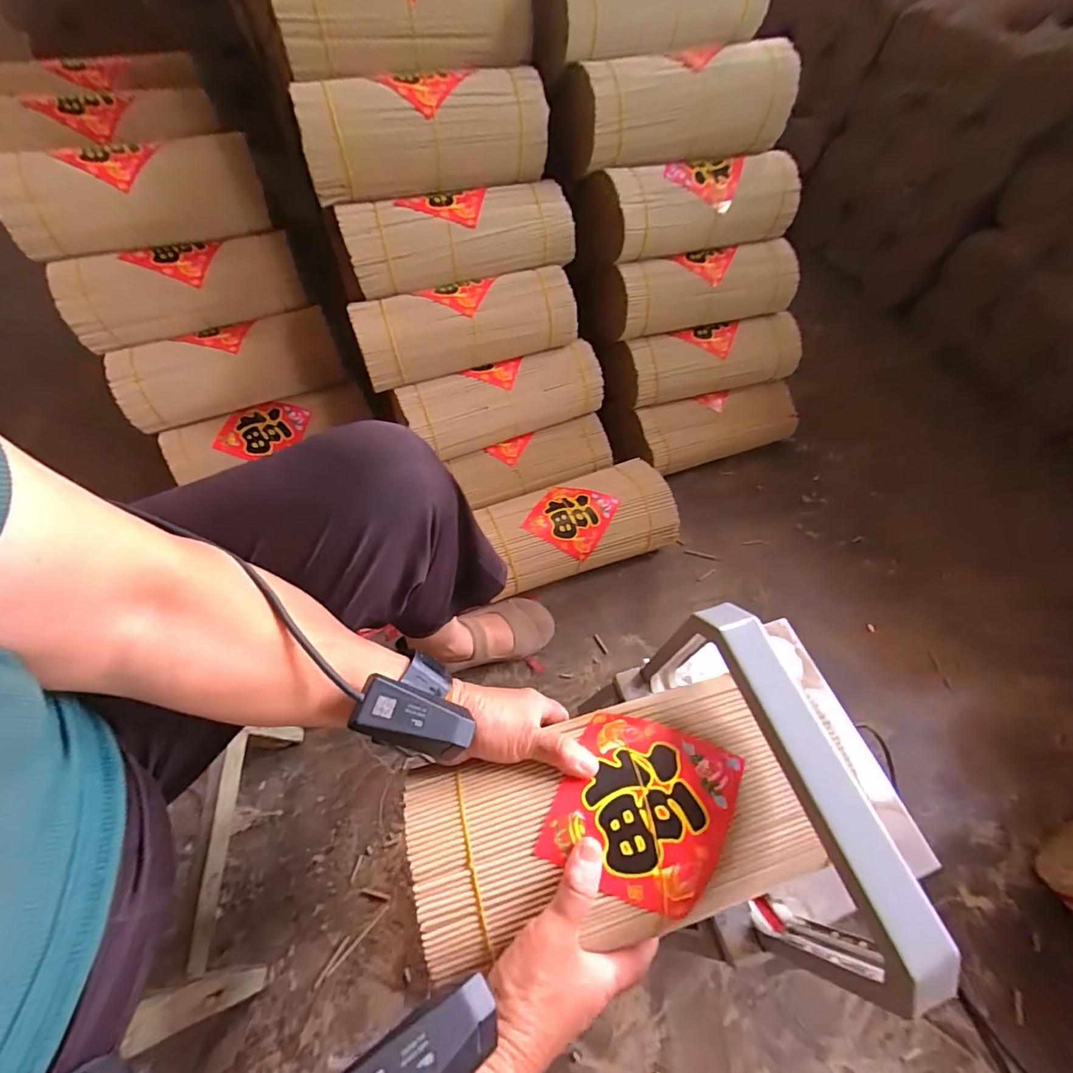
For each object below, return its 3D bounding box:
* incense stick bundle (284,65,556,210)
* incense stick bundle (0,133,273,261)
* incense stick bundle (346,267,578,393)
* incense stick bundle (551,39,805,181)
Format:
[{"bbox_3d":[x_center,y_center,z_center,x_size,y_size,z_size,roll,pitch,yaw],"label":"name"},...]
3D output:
[{"bbox_3d":[-0.149,-0.546,0.635,0.331,0.102,0.106,-19,62,-13],"label":"incense stick bundle"},{"bbox_3d":[-0.549,-0.470,0.644,0.306,0.088,0.105,-17,61,-12],"label":"incense stick bundle"},{"bbox_3d":[-0.103,-0.314,0.685,0.318,0.083,0.099,-20,62,-13],"label":"incense stick bundle"},{"bbox_3d":[0.212,-0.637,0.696,0.385,0.109,0.093,-21,62,-14],"label":"incense stick bundle"}]

